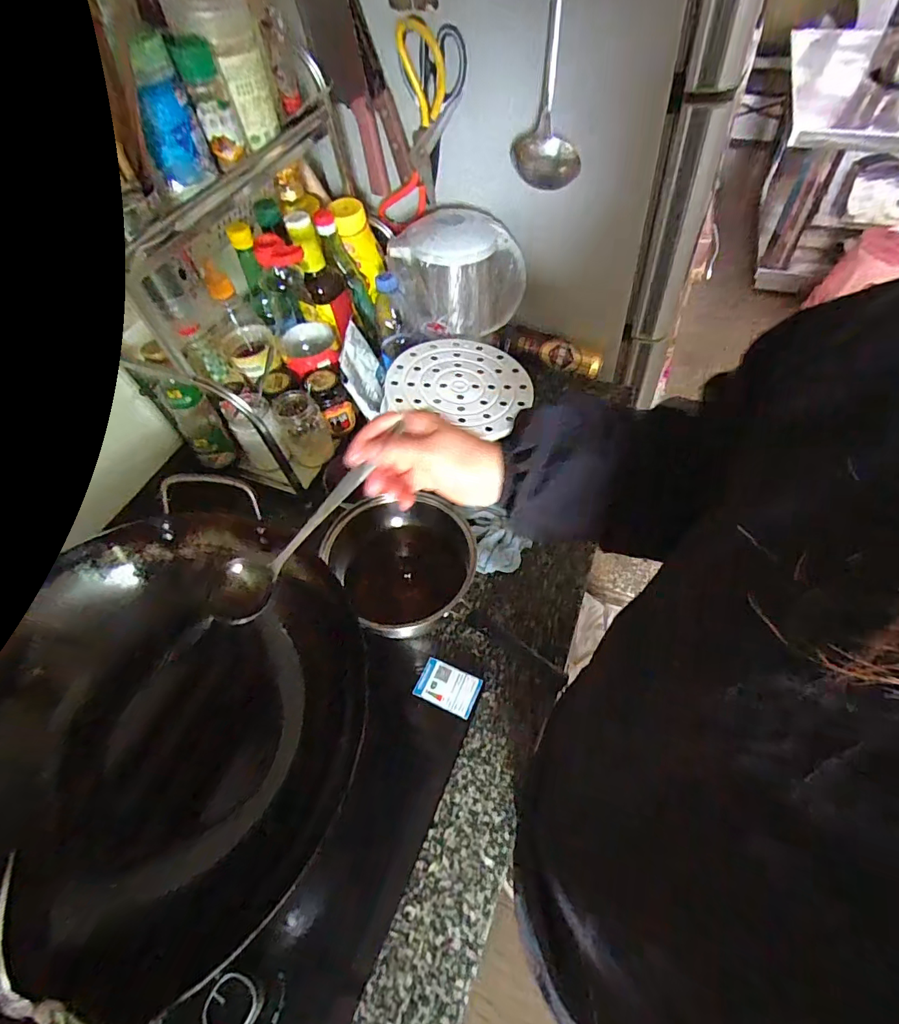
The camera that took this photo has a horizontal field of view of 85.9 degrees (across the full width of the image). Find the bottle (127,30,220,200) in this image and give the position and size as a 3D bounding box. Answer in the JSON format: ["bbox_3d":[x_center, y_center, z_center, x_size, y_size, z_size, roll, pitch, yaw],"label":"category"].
[{"bbox_3d":[-0.293,-0.409,0.503,0.043,0.120,0.058,-6,56,1],"label":"bottle"}]

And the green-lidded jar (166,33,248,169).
[{"bbox_3d":[-0.264,-0.455,0.535,0.041,0.103,0.052,-18,57,-7],"label":"green-lidded jar"}]

